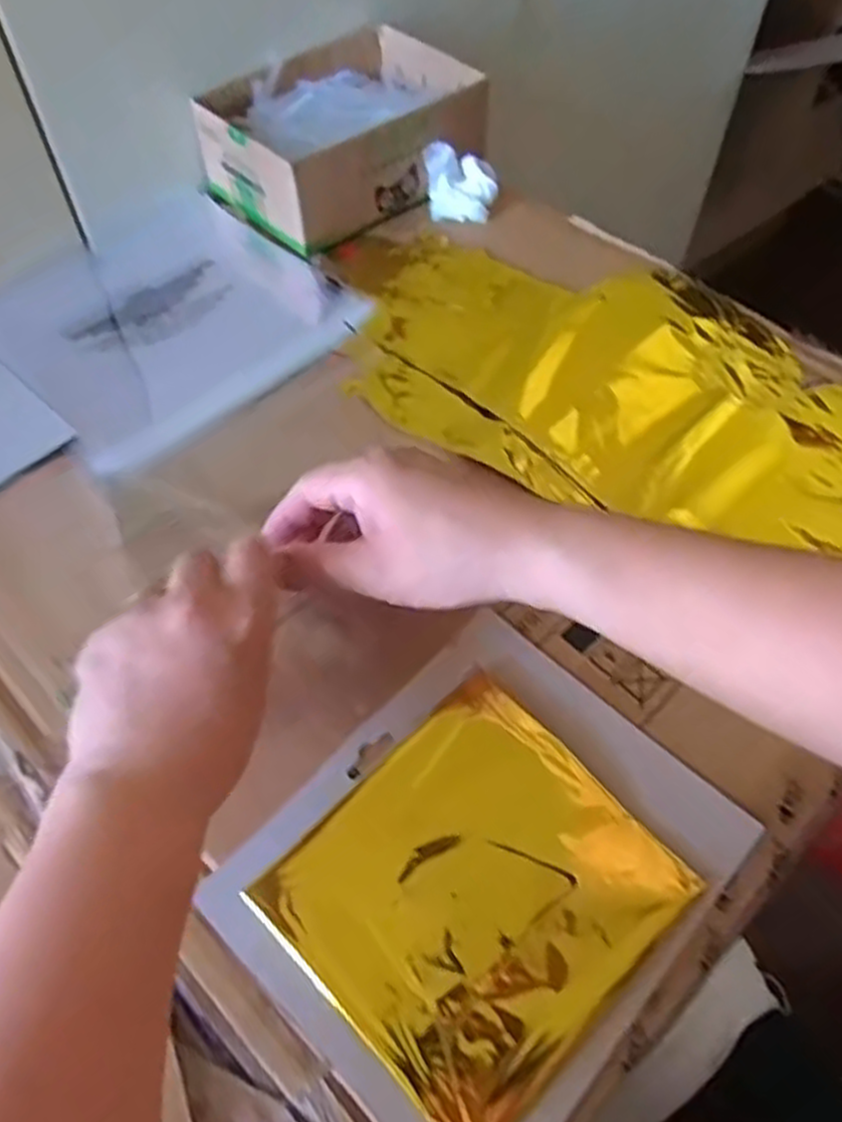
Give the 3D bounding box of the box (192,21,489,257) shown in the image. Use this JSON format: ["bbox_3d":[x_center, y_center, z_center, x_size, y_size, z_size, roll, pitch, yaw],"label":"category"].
[{"bbox_3d":[-0.055,-0.322,0.607,0.193,0.067,0.148,-39,64,-23],"label":"box"}]

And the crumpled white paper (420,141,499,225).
[{"bbox_3d":[0.029,-0.280,0.595,0.053,0.042,0.033,2,55,1],"label":"crumpled white paper"}]

